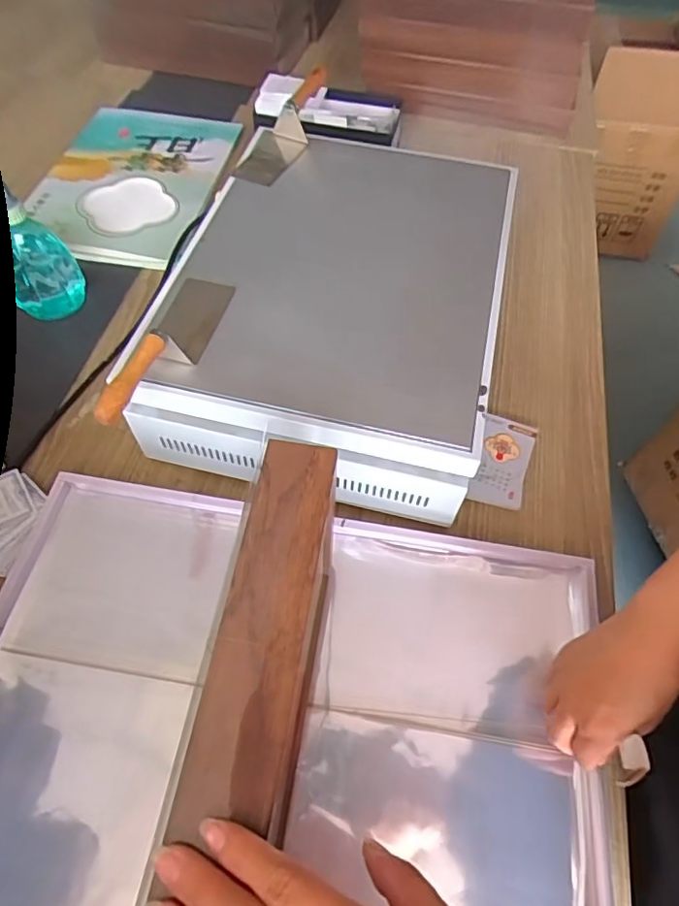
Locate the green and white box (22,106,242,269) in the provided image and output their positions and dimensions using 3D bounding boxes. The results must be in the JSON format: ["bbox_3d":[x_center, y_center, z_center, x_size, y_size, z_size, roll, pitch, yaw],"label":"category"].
[{"bbox_3d":[-0.297,-0.388,0.789,0.239,0.028,0.304,8,57,3],"label":"green and white box"}]

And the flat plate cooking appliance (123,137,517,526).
[{"bbox_3d":[0.006,-0.154,0.602,0.312,0.143,0.395,13,58,5],"label":"flat plate cooking appliance"}]

